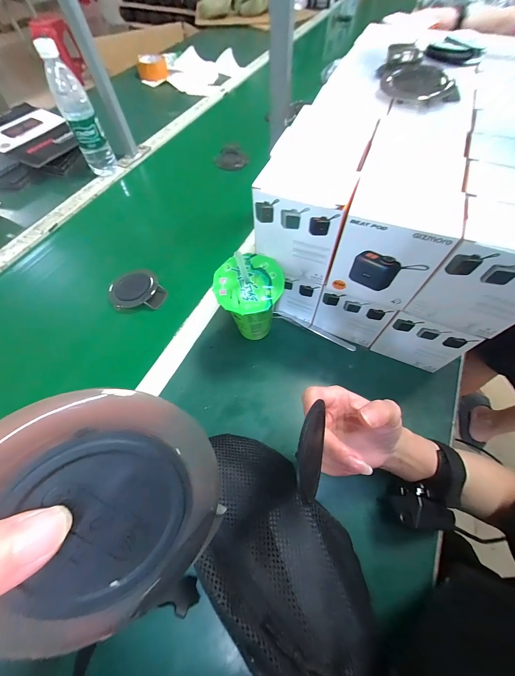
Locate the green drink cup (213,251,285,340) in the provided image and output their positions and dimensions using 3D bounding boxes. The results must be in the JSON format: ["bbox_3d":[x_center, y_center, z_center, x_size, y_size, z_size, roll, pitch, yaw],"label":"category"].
[{"bbox_3d":[-0.009,-0.046,0.362,0.083,0.144,0.084,-1,61,1],"label":"green drink cup"}]

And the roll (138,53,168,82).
[{"bbox_3d":[-0.380,-0.979,0.946,0.104,0.057,0.120,-9,61,-3],"label":"roll"}]

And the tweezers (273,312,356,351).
[{"bbox_3d":[0.093,-0.014,0.435,0.145,0.011,0.013,23,64,14],"label":"tweezers"}]

